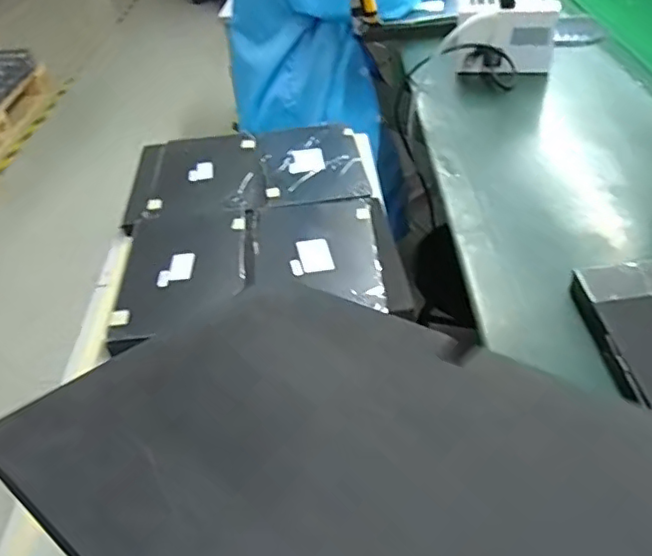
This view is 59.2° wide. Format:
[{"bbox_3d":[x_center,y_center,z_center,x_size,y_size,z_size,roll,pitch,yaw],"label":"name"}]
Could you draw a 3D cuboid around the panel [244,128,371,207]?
[{"bbox_3d":[-0.035,-0.203,1.011,0.188,0.015,0.241,-7,42,-3],"label":"panel"}]

